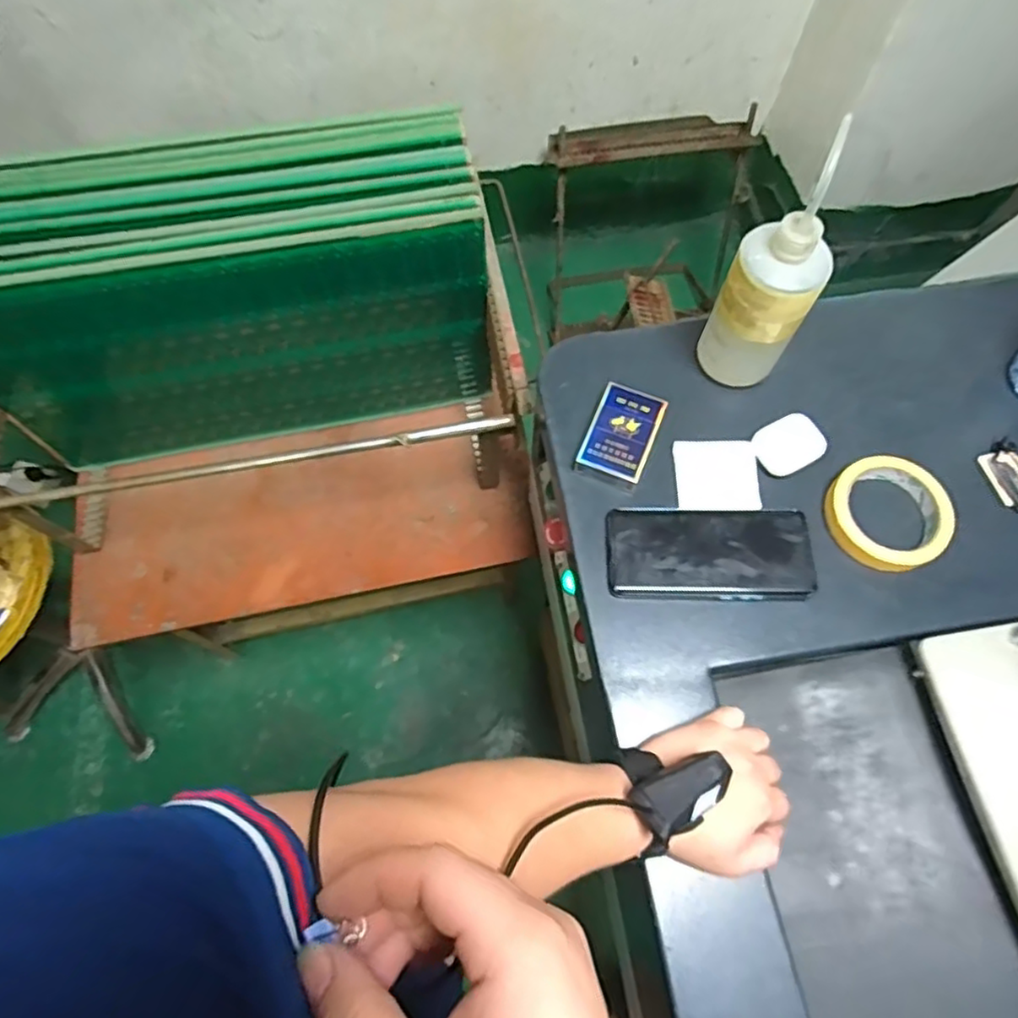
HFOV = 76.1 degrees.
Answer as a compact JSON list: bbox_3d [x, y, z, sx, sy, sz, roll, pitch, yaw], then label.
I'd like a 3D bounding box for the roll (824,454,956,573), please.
[{"bbox_3d":[0.325,0.003,0.555,0.098,0.022,0.092,0,66,-1],"label":"roll"}]

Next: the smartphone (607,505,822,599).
[{"bbox_3d":[0.169,0.035,0.549,0.166,0.016,0.080,1,66,0],"label":"smartphone"}]

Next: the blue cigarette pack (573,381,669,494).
[{"bbox_3d":[0.101,-0.065,0.585,0.057,0.021,0.091,21,67,9],"label":"blue cigarette pack"}]

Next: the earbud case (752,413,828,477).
[{"bbox_3d":[0.254,-0.059,0.584,0.064,0.021,0.048,-27,69,-12],"label":"earbud case"}]

